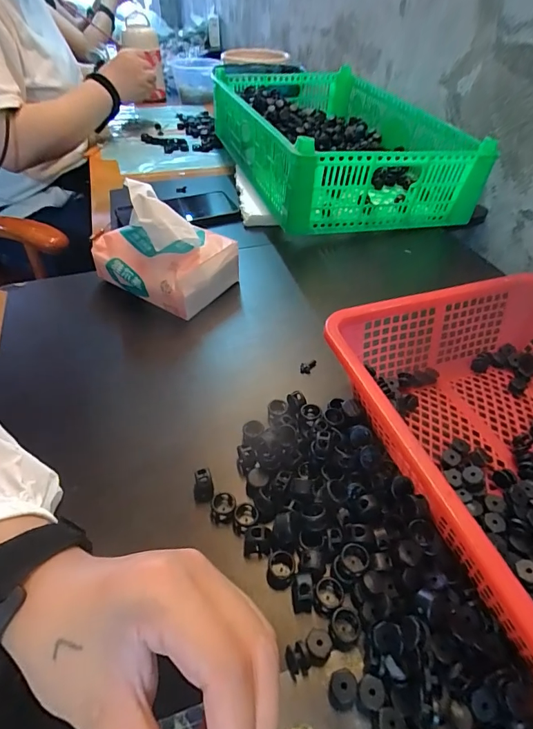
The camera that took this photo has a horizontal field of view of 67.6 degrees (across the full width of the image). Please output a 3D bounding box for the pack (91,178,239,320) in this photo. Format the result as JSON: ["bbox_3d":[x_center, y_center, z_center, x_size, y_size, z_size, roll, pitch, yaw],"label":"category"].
[{"bbox_3d":[-0.115,-0.126,0.428,0.140,0.102,0.090,19,48,18],"label":"pack"}]

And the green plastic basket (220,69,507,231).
[{"bbox_3d":[0.100,-0.382,0.674,0.290,0.109,0.469,-13,47,-12],"label":"green plastic basket"}]

